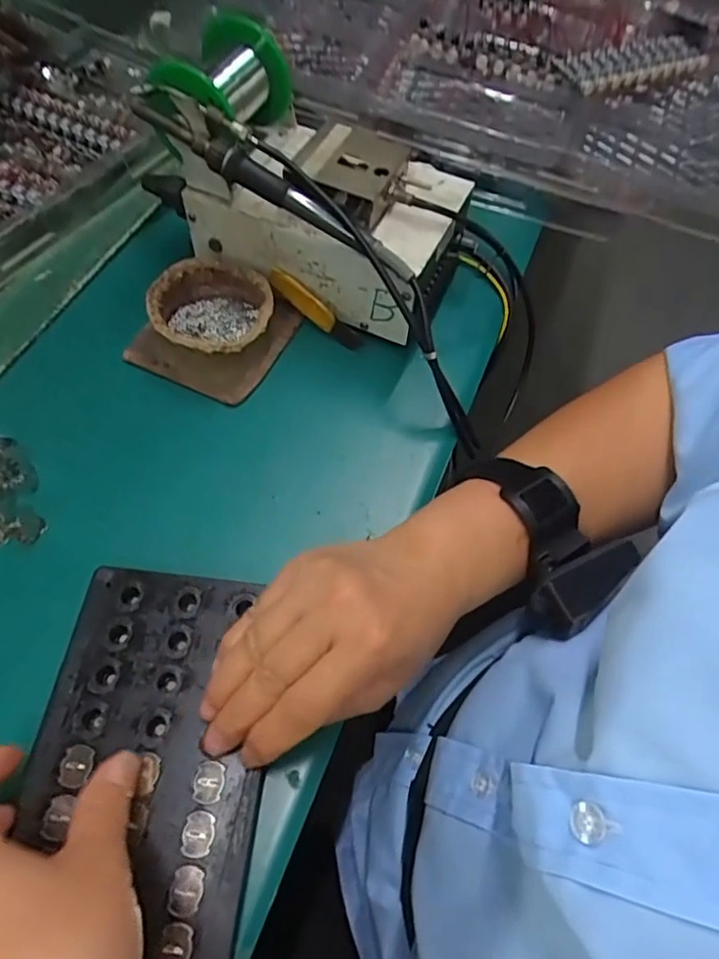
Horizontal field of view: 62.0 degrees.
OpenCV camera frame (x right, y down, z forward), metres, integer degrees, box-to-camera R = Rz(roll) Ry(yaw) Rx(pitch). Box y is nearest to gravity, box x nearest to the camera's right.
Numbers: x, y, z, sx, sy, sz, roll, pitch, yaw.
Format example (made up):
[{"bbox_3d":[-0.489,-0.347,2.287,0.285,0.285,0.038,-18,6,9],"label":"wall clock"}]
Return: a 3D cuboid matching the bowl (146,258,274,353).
[{"bbox_3d":[-0.102,-0.113,0.420,0.080,0.036,0.083,2,60,-3],"label":"bowl"}]

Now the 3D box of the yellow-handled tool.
[{"bbox_3d":[-0.031,-0.124,0.436,0.082,0.017,0.011,39,64,-4],"label":"yellow-handled tool"}]

